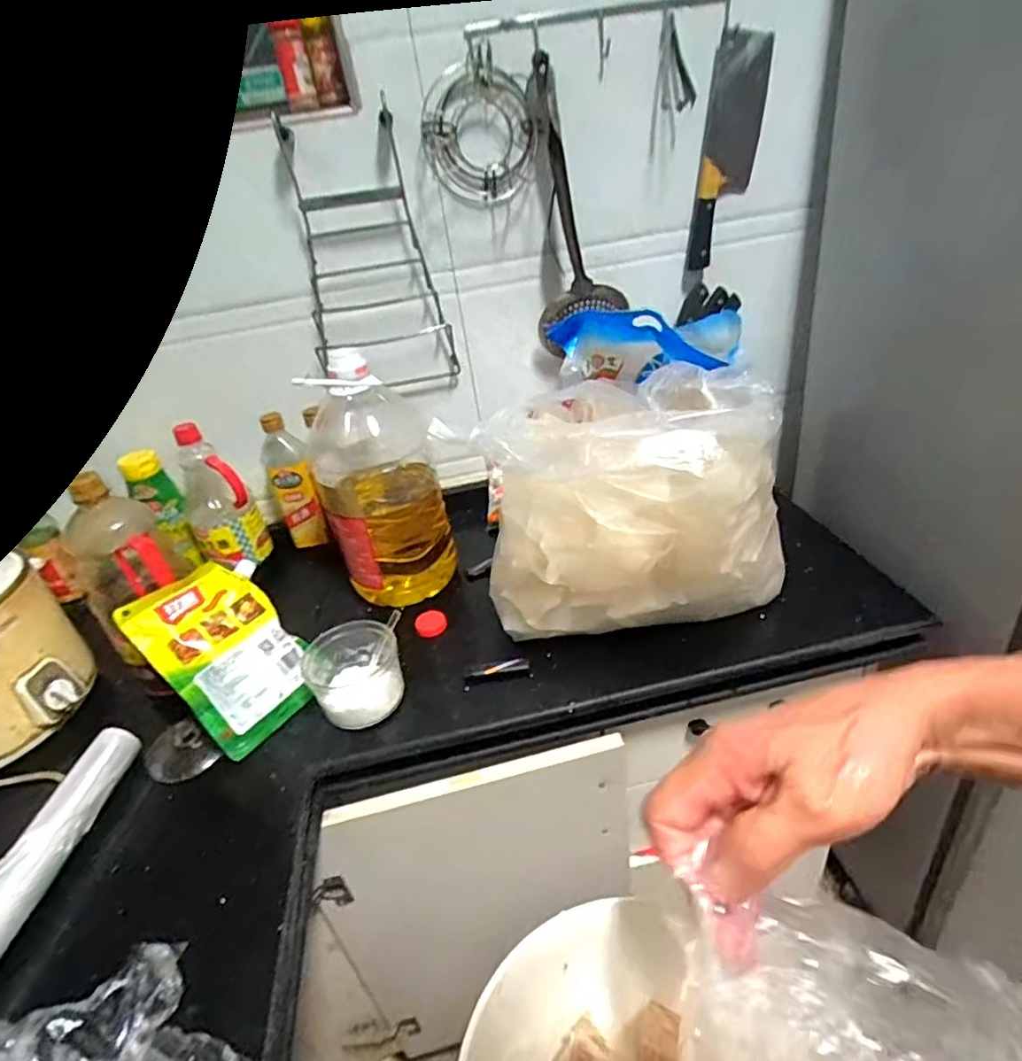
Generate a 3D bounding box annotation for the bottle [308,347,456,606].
[{"bbox_3d":[-0.178,-0.068,0.827,0.152,0.338,0.159,-13,32,-8],"label":"bottle"}]

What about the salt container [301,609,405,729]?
[{"bbox_3d":[-0.178,0.165,0.695,0.115,0.085,0.106,-15,32,-12],"label":"salt container"}]

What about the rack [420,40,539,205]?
[{"bbox_3d":[-0.043,-0.529,0.787,0.147,0.157,0.033,-9,32,-2],"label":"rack"}]

